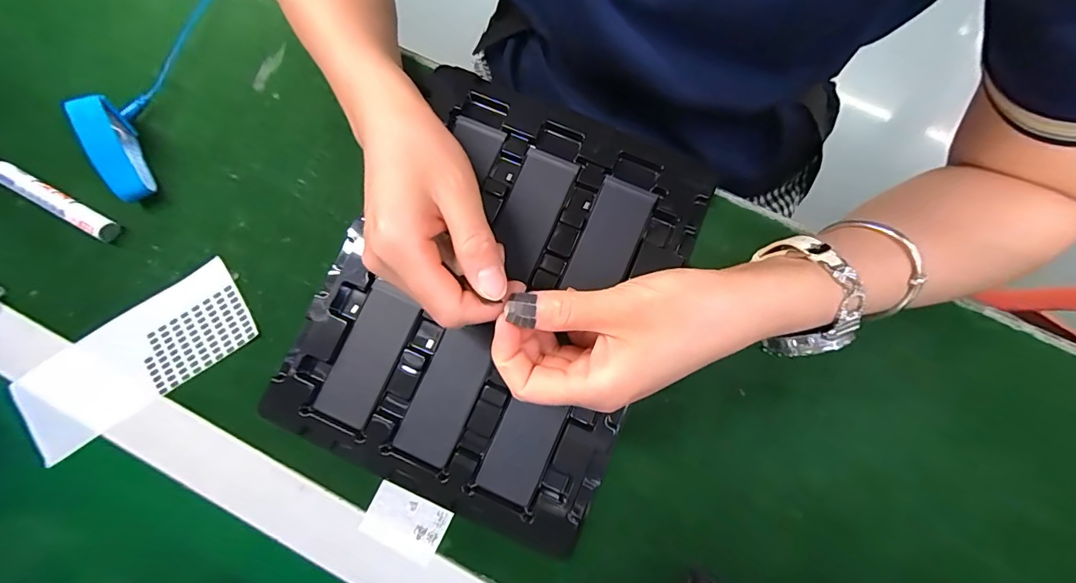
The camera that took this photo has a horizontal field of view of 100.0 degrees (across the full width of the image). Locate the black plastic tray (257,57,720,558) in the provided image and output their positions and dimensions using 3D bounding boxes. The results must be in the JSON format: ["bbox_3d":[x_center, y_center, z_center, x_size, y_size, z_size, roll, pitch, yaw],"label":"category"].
[{"bbox_3d":[-0.029,-0.004,0.305,0.220,0.017,0.271,23,80,5],"label":"black plastic tray"}]

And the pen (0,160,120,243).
[{"bbox_3d":[-0.365,-0.074,0.326,0.140,0.014,0.016,28,81,7],"label":"pen"}]

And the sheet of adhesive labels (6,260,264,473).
[{"bbox_3d":[-0.276,0.045,0.308,0.157,0.006,0.065,-33,80,-5],"label":"sheet of adhesive labels"}]

